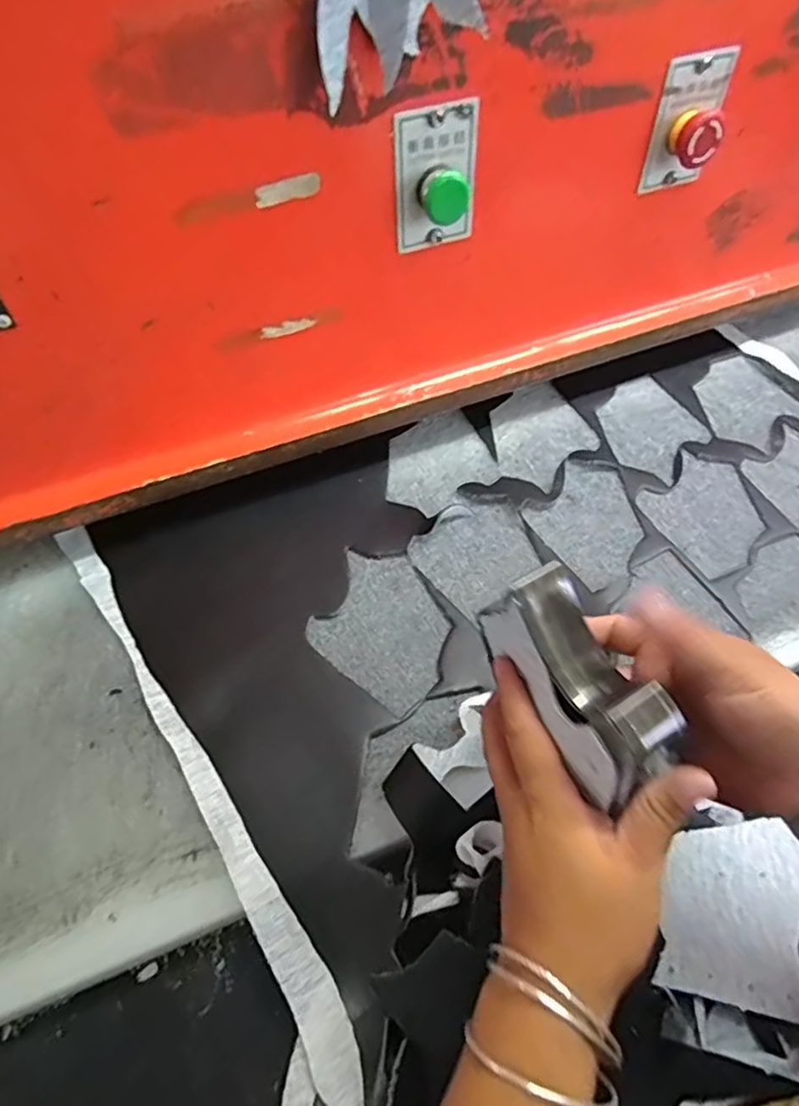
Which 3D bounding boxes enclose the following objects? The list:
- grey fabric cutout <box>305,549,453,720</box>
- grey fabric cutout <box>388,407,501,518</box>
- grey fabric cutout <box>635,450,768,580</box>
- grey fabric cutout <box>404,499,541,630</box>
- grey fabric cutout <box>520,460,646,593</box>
[{"bbox_3d":[-0.010,0.057,0.500,0.124,0.004,0.108,35,63,22],"label":"grey fabric cutout"},{"bbox_3d":[0.035,-0.090,0.602,0.118,0.006,0.102,-32,61,-19],"label":"grey fabric cutout"},{"bbox_3d":[0.284,-0.038,0.561,0.107,0.007,0.114,-25,59,-15],"label":"grey fabric cutout"},{"bbox_3d":[0.070,-0.003,0.541,0.106,0.006,0.095,-34,62,-20],"label":"grey fabric cutout"},{"bbox_3d":[0.175,-0.031,0.558,0.103,0.004,0.120,-27,59,-16],"label":"grey fabric cutout"}]

